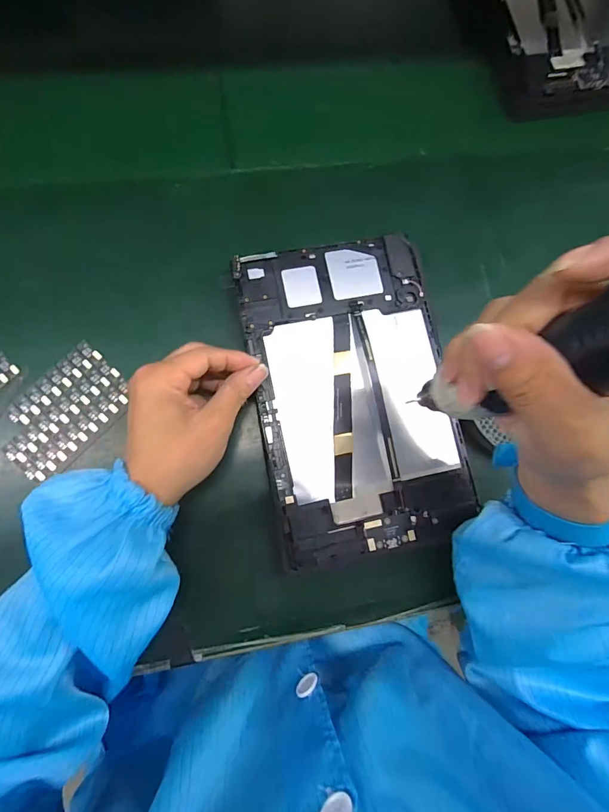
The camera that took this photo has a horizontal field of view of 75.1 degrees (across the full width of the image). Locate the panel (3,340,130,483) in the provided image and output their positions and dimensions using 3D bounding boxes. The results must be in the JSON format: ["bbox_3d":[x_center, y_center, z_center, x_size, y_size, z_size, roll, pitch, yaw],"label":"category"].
[{"bbox_3d":[-0.185,0.005,0.306,0.062,0.005,0.098,42,79,2],"label":"panel"}]

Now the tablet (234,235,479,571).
[{"bbox_3d":[0.040,-0.011,0.308,0.151,0.015,0.242,-10,83,-7],"label":"tablet"}]

